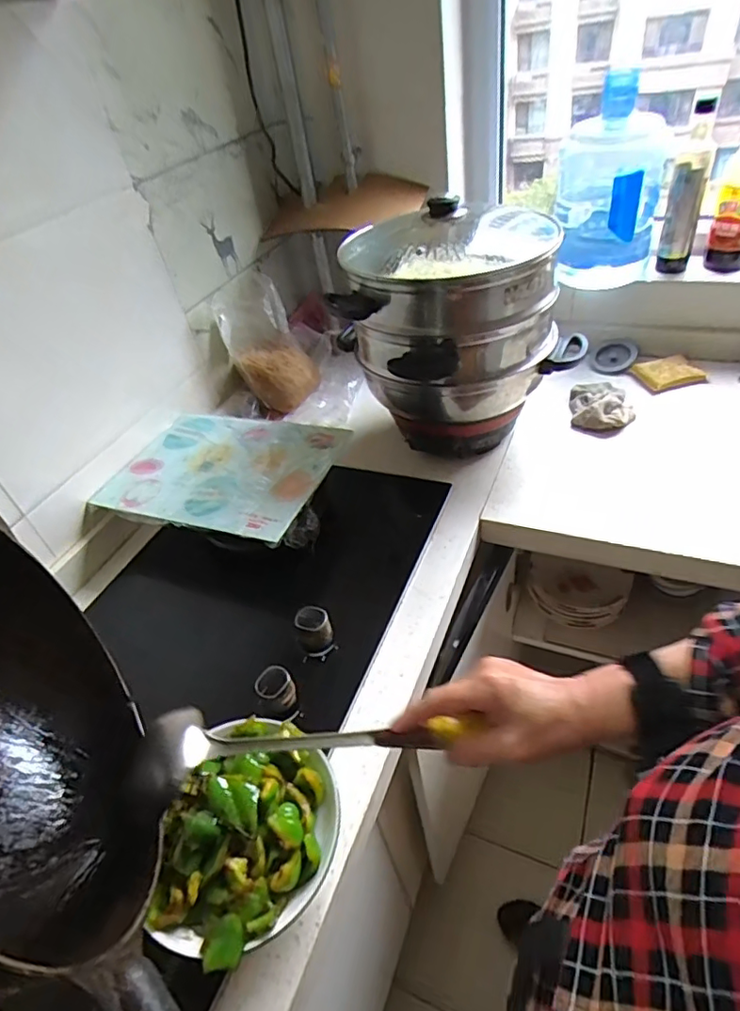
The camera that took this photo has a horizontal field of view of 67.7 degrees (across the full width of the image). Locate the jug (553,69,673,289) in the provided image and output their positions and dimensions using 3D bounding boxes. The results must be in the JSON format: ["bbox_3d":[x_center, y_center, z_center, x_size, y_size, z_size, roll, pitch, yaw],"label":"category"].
[{"bbox_3d":[0.414,-0.553,0.959,0.169,0.302,0.135,10,41,21],"label":"jug"}]

